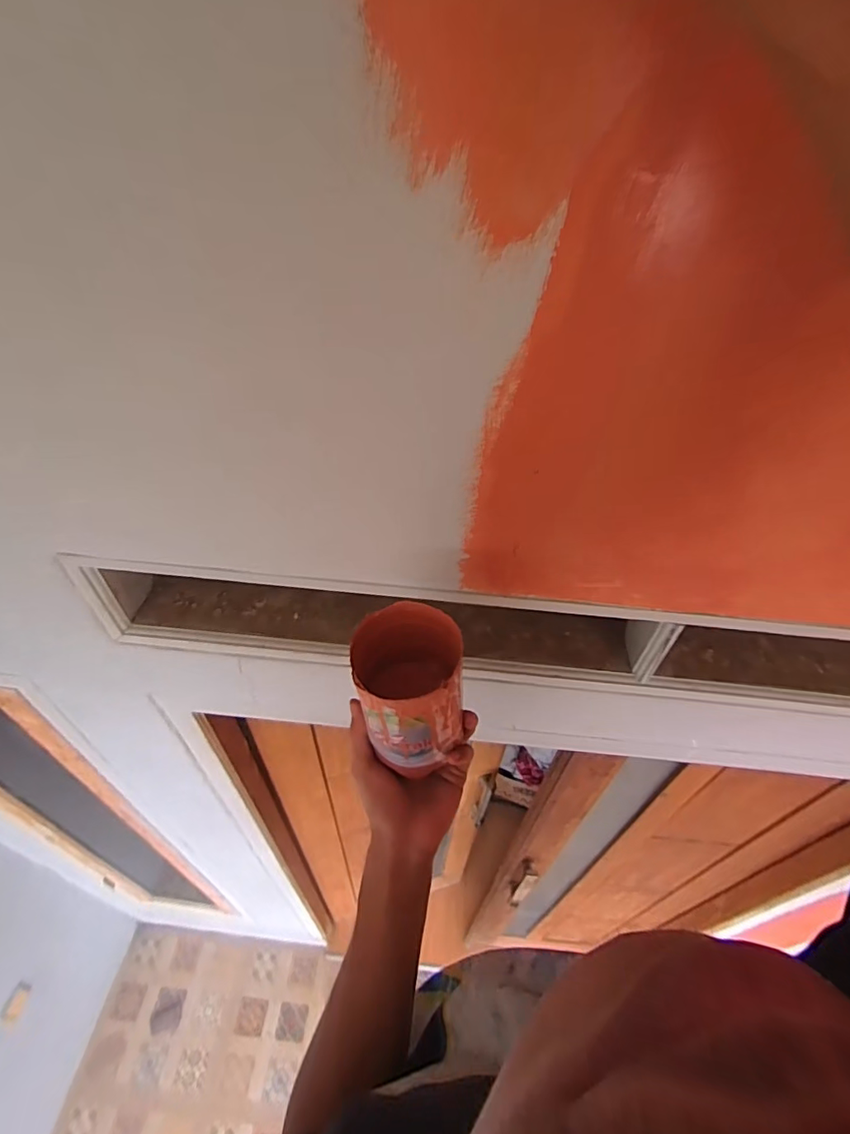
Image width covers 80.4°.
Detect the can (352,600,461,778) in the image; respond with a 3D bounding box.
[{"bbox_3d":[-0.013,0.091,0.401,0.081,0.116,0.085,1,45,-1],"label":"can"}]

